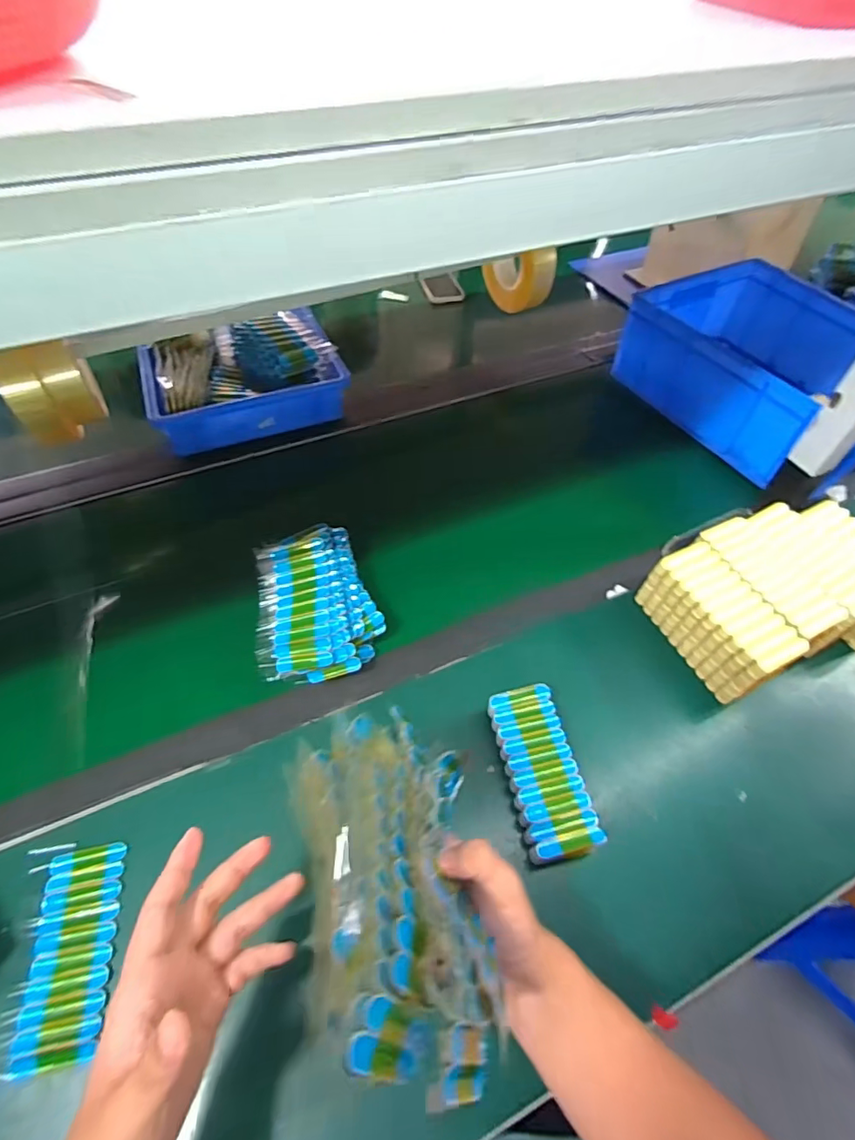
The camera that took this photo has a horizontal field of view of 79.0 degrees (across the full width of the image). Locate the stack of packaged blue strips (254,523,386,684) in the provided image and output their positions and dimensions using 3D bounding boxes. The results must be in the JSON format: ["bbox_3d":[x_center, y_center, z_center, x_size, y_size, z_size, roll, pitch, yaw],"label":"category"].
[{"bbox_3d":[-0.128,0.040,0.609,0.135,0.076,0.180,-7,53,-7],"label":"stack of packaged blue strips"}]

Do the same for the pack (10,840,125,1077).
[{"bbox_3d":[-0.298,0.319,0.437,0.063,0.022,0.149,-7,53,-6],"label":"pack"}]

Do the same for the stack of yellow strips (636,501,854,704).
[{"bbox_3d":[0.412,0.027,0.615,0.262,0.098,0.176,-17,55,-13],"label":"stack of yellow strips"}]

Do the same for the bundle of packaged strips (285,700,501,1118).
[{"bbox_3d":[-0.021,0.189,0.321,0.102,0.065,0.203,-13,51,-11],"label":"bundle of packaged strips"}]

